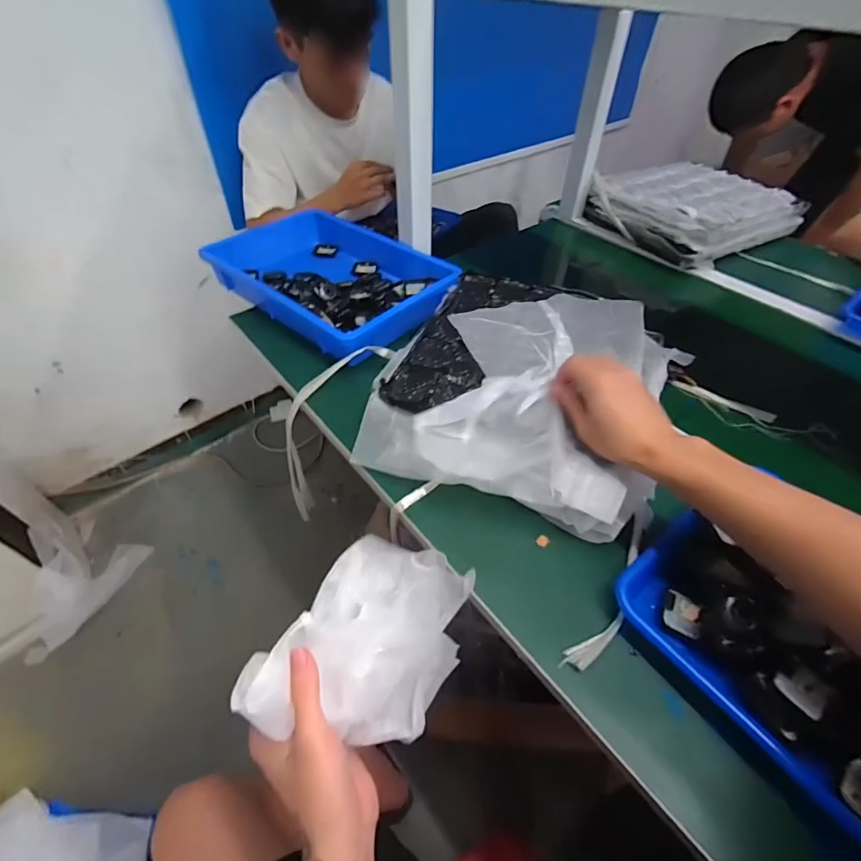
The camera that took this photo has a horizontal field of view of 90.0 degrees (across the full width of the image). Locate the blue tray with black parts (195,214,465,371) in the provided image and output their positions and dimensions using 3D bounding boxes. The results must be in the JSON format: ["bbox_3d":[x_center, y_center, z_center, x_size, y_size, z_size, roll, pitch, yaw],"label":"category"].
[{"bbox_3d":[-0.152,-0.245,0.698,0.355,0.067,0.247,33,55,25],"label":"blue tray with black parts"}]

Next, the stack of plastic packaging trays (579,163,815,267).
[{"bbox_3d":[0.538,-0.456,0.889,0.354,0.074,0.278,-20,52,-18],"label":"stack of plastic packaging trays"}]

